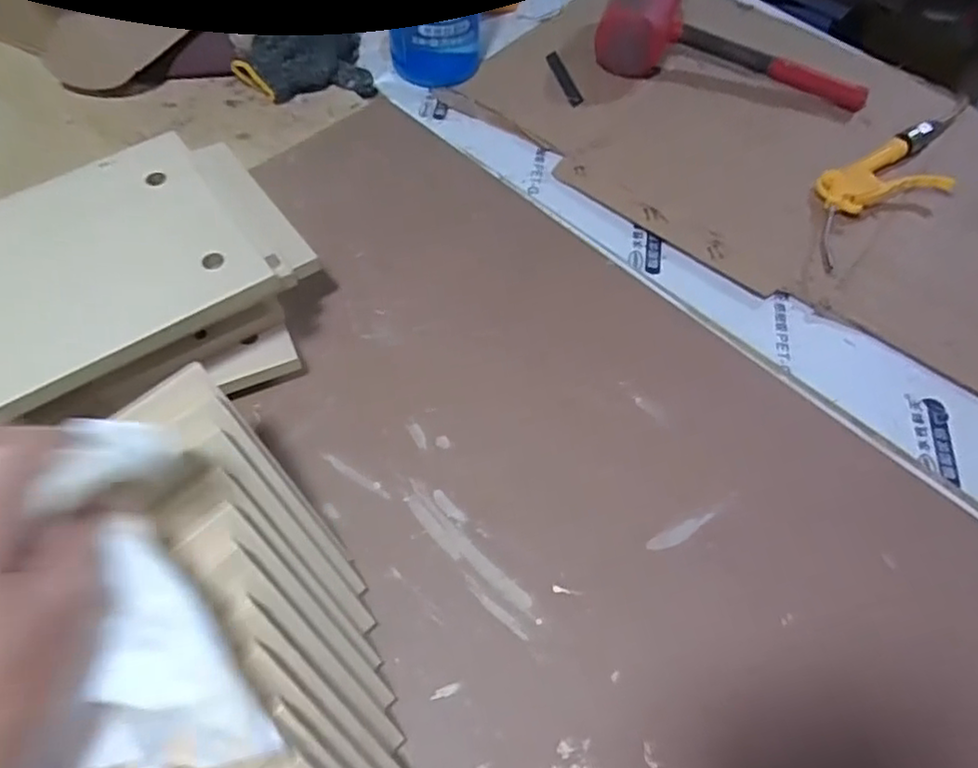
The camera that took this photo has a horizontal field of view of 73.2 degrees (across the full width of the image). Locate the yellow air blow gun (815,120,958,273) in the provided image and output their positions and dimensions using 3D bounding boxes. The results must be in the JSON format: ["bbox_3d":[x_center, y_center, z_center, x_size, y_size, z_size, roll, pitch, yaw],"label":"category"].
[{"bbox_3d":[0.404,-0.205,0.676,0.263,0.025,0.087,-29,64,-20],"label":"yellow air blow gun"}]

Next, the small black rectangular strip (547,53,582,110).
[{"bbox_3d":[0.088,-0.358,0.771,0.016,0.004,0.100,-12,60,-11],"label":"small black rectangular strip"}]

